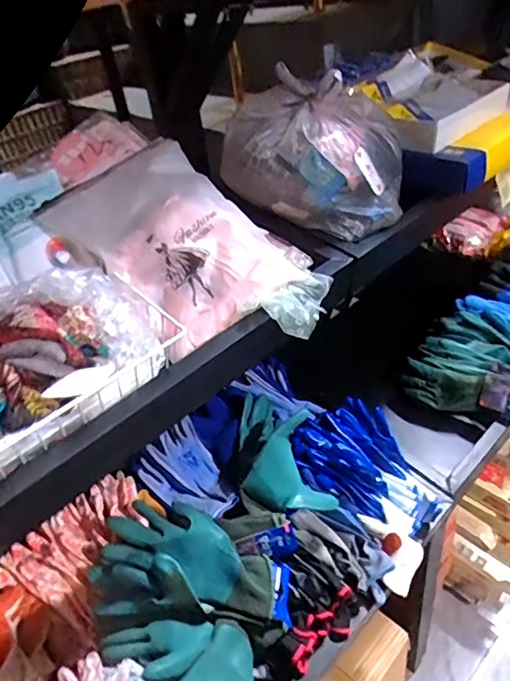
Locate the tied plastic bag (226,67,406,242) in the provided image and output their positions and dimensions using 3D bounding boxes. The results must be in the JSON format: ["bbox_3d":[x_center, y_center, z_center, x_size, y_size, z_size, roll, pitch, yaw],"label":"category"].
[{"bbox_3d":[0.100,-0.299,0.815,0.258,0.180,0.225,10,41,23],"label":"tied plastic bag"}]

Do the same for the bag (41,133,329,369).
[{"bbox_3d":[-0.076,-0.121,0.681,0.353,0.065,0.226,36,70,9],"label":"bag"}]

